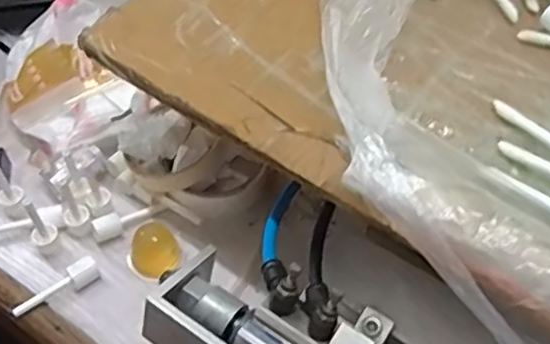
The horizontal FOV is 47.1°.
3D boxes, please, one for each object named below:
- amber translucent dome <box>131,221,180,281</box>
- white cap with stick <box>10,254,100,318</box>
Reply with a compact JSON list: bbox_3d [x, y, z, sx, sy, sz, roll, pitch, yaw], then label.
[{"bbox_3d":[-0.090,0.059,0.471,0.035,0.028,0.031,-18,56,-12],"label":"amber translucent dome"},{"bbox_3d":[-0.161,0.086,0.467,0.066,0.017,0.016,-29,60,-19],"label":"white cap with stick"}]

